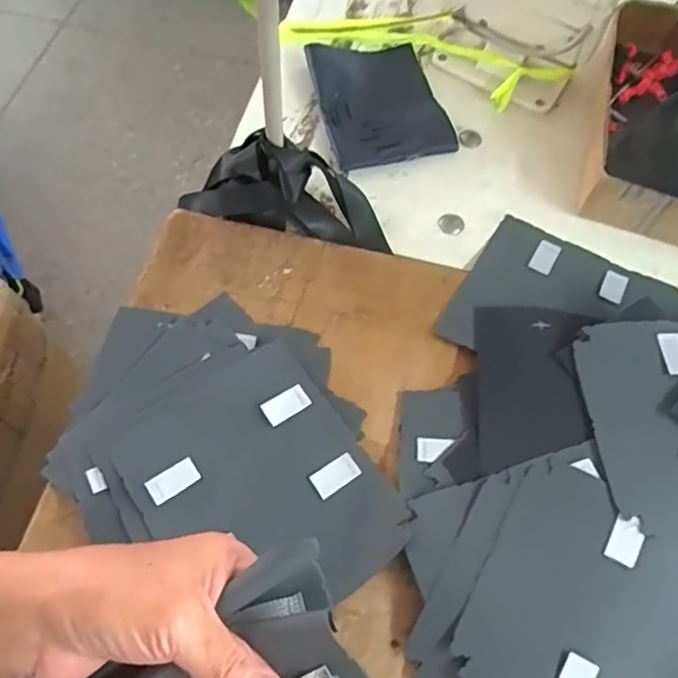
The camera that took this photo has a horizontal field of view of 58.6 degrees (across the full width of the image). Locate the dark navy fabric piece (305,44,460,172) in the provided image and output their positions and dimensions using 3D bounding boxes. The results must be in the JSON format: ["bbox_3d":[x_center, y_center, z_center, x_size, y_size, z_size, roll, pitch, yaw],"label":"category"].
[{"bbox_3d":[0.042,-0.252,0.632,0.123,0.026,0.159,-15,65,-8],"label":"dark navy fabric piece"}]

